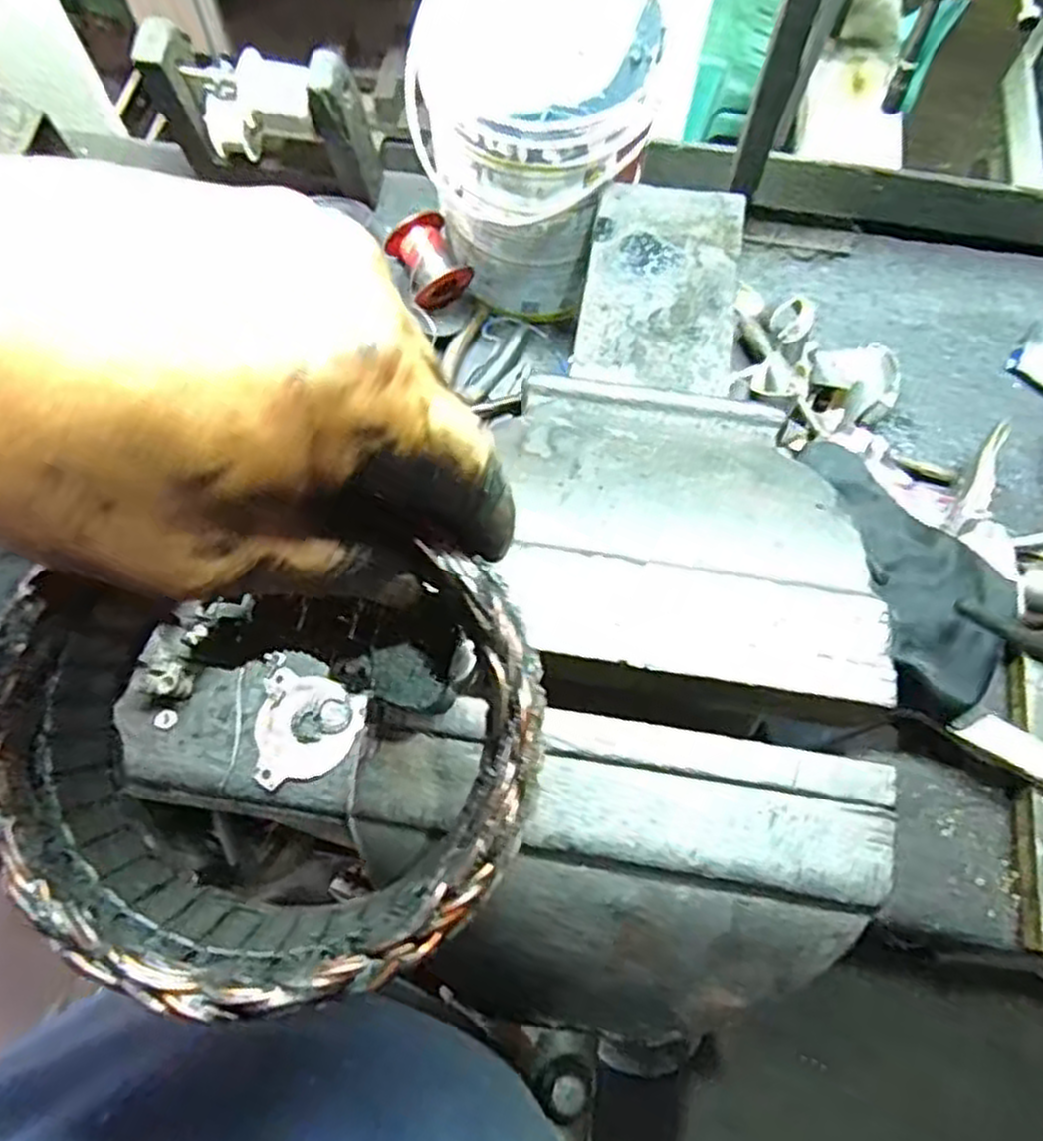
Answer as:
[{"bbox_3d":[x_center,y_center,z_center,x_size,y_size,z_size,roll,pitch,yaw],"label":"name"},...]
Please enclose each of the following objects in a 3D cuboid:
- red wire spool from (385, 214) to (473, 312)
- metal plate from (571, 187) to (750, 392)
[{"bbox_3d":[-0.080,-0.250,0.647,0.045,0.050,0.064,-29,91,-38],"label":"red wire spool"},{"bbox_3d":[0.091,-0.182,0.517,0.098,0.007,0.187,10,68,2],"label":"metal plate"}]

